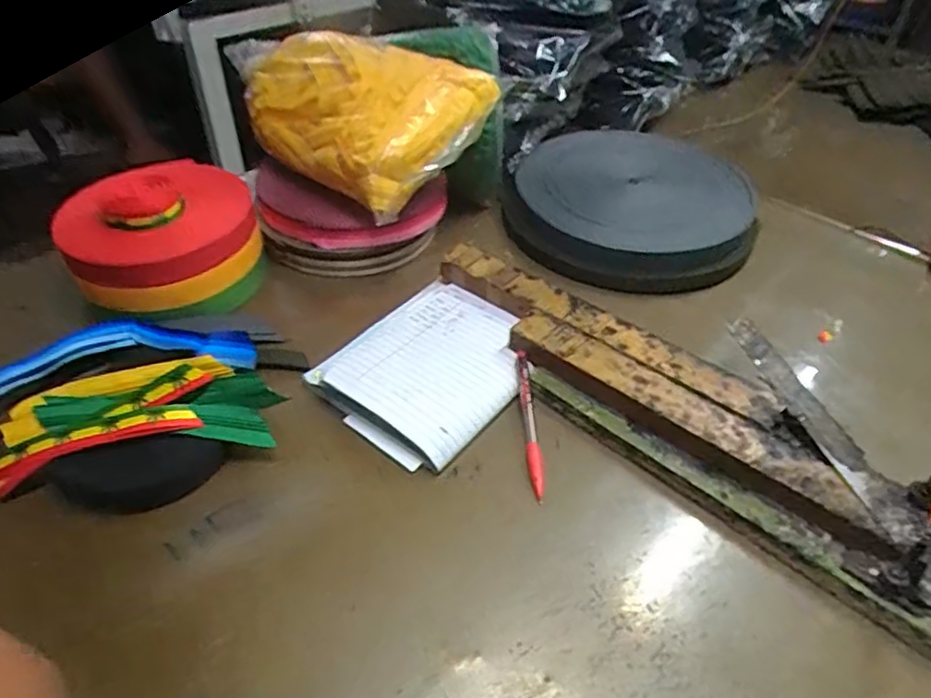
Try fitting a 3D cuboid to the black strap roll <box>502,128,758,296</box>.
[{"bbox_3d":[0.185,-0.162,0.701,0.263,0.057,0.255,27,49,24],"label":"black strap roll"}]

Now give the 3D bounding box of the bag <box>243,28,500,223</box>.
[{"bbox_3d":[-0.103,-0.239,0.638,0.243,0.109,0.163,33,51,29],"label":"bag"}]

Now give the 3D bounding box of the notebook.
[{"bbox_3d":[-0.029,0.013,0.538,0.149,0.033,0.170,31,51,28],"label":"notebook"}]

